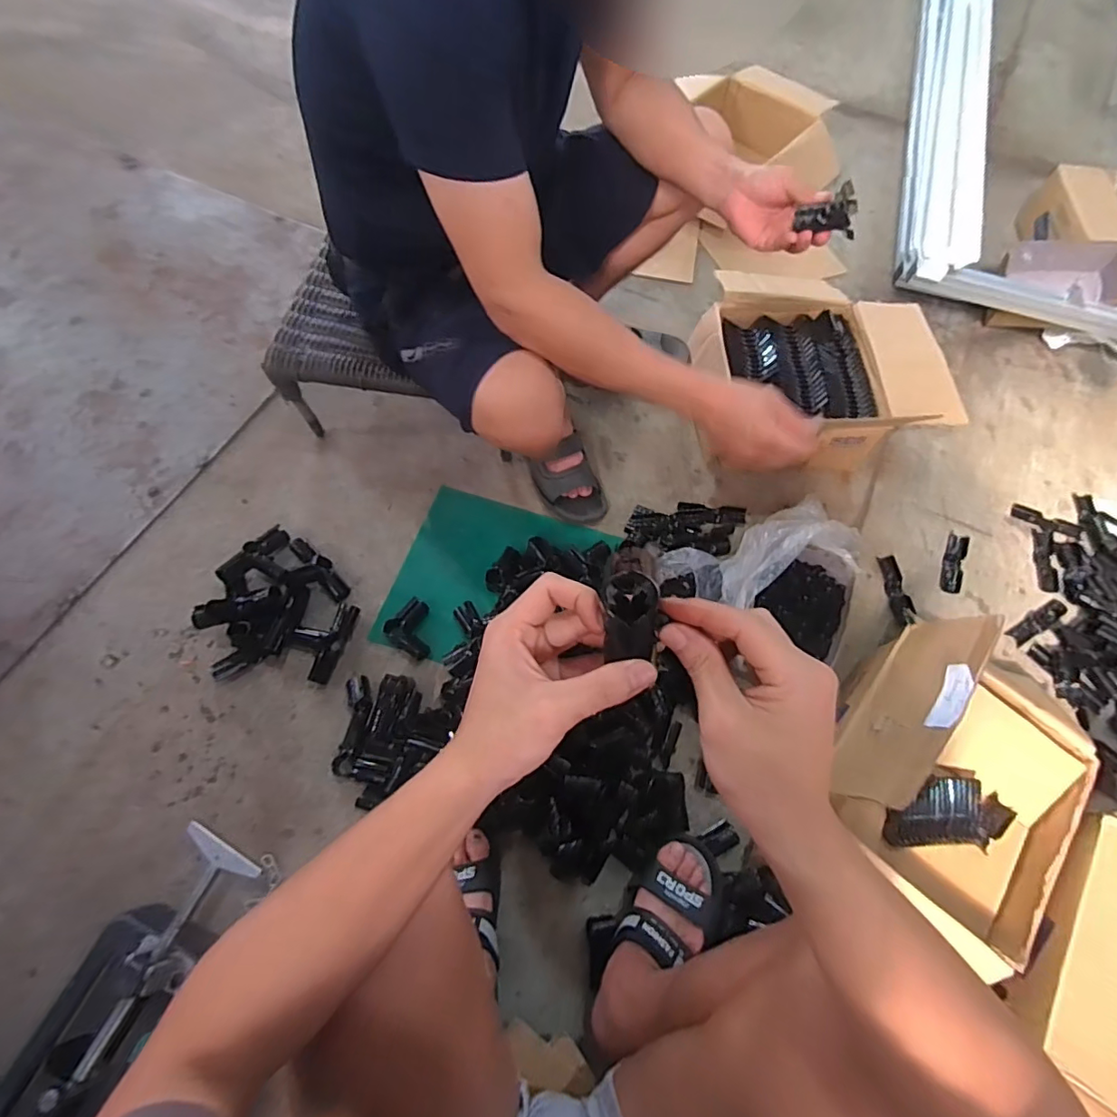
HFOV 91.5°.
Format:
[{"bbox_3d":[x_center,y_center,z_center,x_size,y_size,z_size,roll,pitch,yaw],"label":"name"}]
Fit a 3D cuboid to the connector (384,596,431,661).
[{"bbox_3d":[-0.233,0.120,0.894,0.078,0.031,0.087,-40,73,-19],"label":"connector"}]

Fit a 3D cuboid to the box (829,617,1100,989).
[{"bbox_3d":[0.542,0.269,0.703,0.295,0.221,0.376,37,68,14],"label":"box"}]

